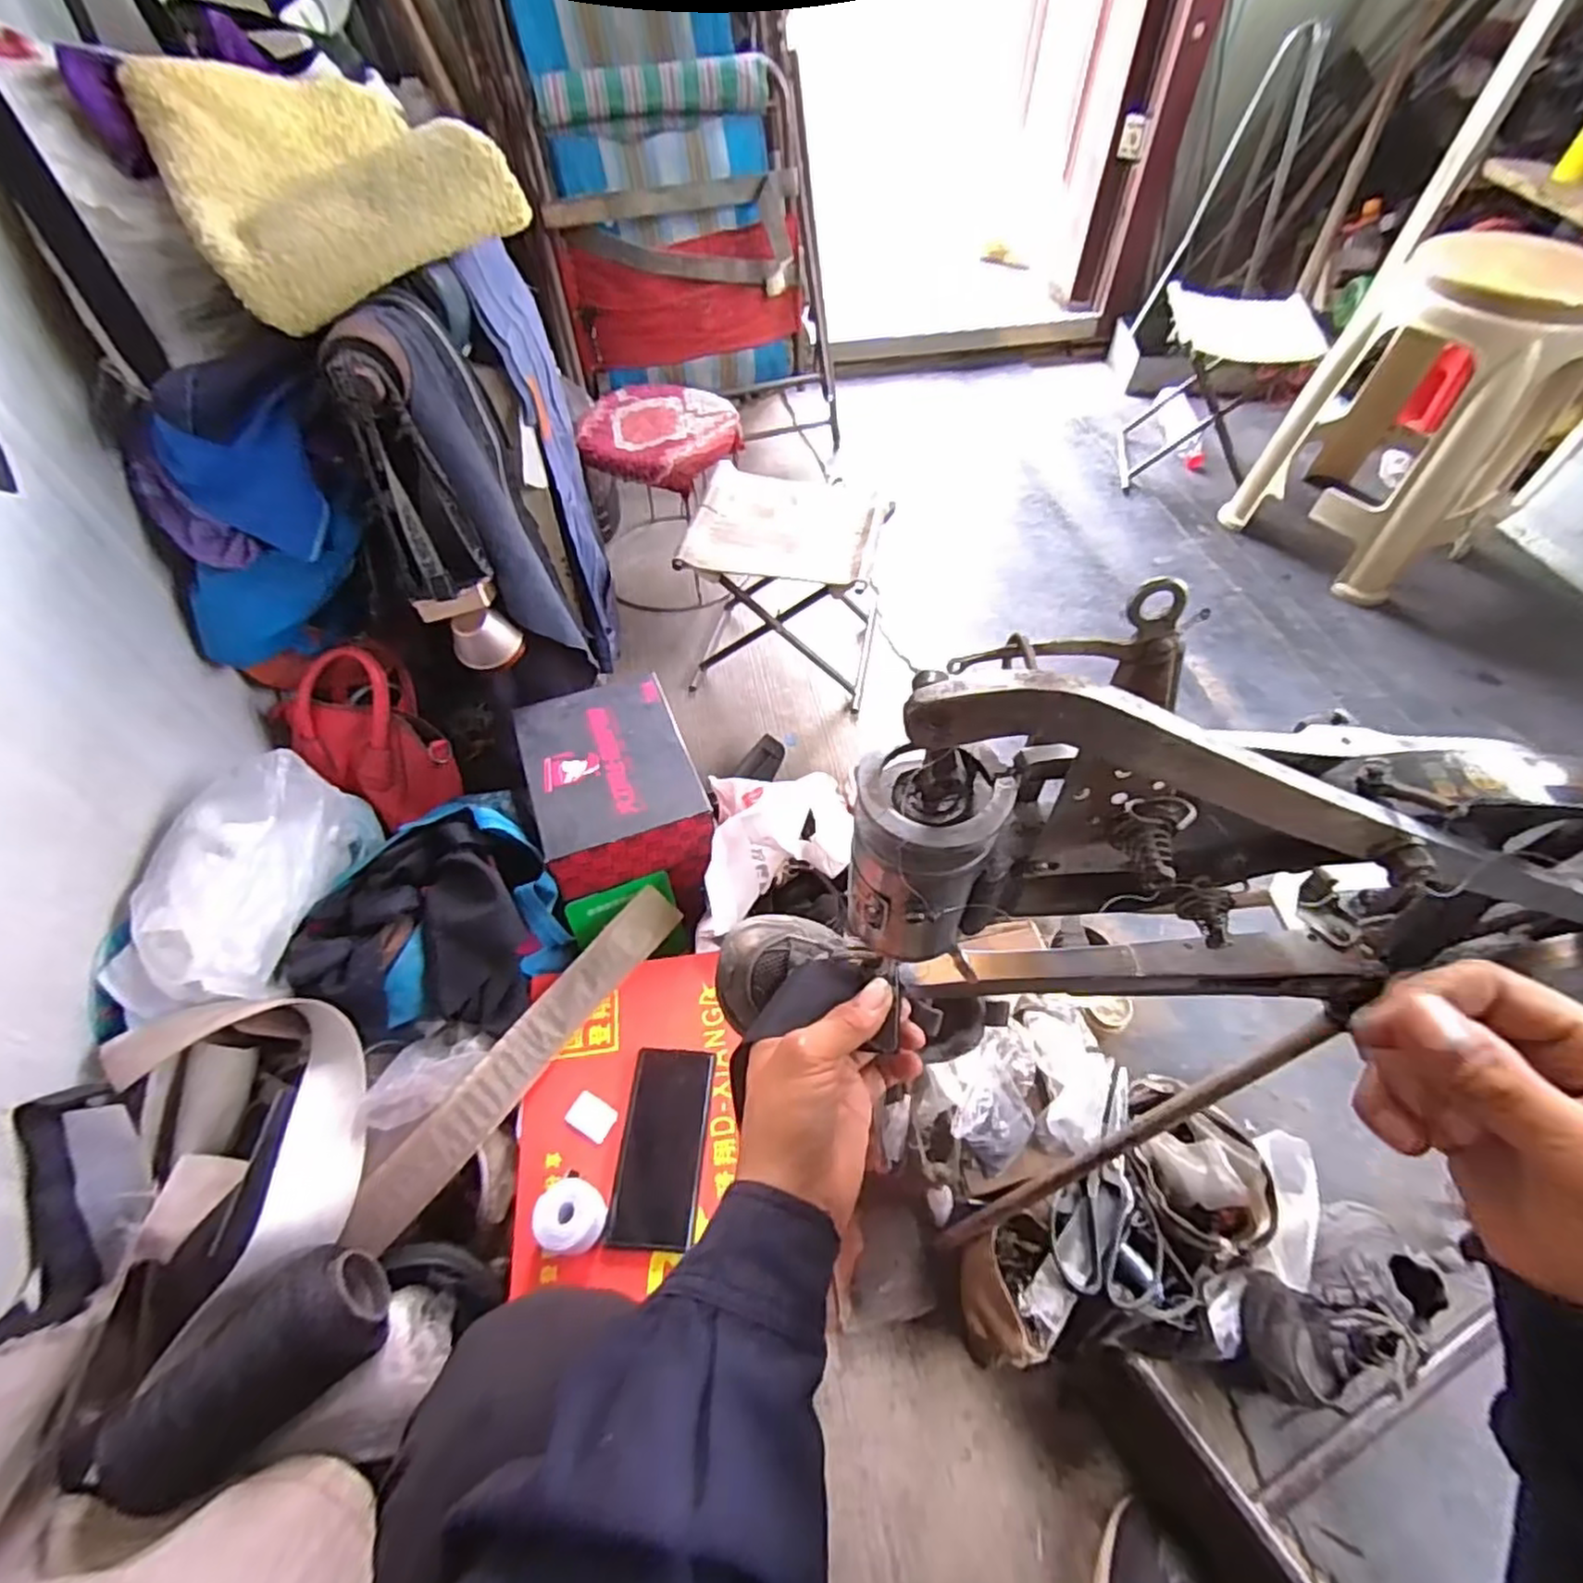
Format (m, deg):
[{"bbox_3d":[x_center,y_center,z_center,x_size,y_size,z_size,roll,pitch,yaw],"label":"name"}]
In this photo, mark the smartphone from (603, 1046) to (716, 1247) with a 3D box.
[{"bbox_3d":[-0.116,0.324,0.665,0.079,0.009,0.161,17,59,-19],"label":"smartphone"}]

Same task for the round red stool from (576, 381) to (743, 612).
[{"bbox_3d":[-0.222,-0.498,1.240,0.265,0.294,0.253,0,54,0],"label":"round red stool"}]

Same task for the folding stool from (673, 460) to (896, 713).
[{"bbox_3d":[-0.005,-0.310,1.094,0.268,0.232,0.235,15,55,11],"label":"folding stool"}]

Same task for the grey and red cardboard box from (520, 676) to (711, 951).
[{"bbox_3d":[-0.193,0.015,0.826,0.164,0.148,0.234,-16,55,-11],"label":"grey and red cardboard box"}]

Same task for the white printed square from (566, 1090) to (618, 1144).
[{"bbox_3d":[-0.182,0.297,0.661,0.041,0.006,0.032,25,58,18],"label":"white printed square"}]

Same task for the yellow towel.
[{"bbox_3d":[-0.411,-0.544,0.647,0.250,0.119,0.229,-34,60,-22],"label":"yellow towel"}]

